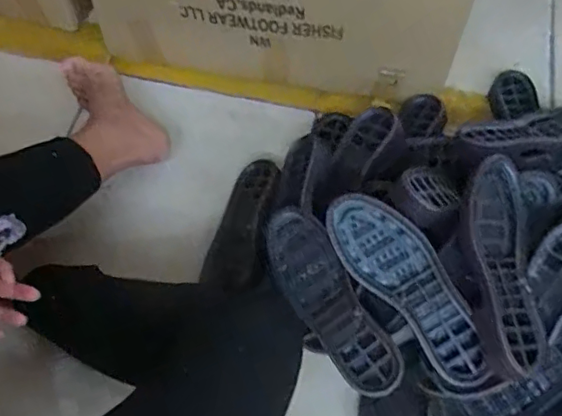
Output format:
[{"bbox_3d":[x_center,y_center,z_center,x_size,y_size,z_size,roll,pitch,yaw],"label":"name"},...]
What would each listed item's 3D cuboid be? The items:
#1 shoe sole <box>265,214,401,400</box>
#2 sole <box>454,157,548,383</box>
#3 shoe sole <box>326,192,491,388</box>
[{"bbox_3d":[0.061,0.117,0.728,0.080,0.032,0.251,-34,69,7],"label":"shoe sole"},{"bbox_3d":[0.252,0.066,0.671,0.082,0.056,0.260,1,61,0],"label":"sole"},{"bbox_3d":[0.152,0.090,0.675,0.089,0.032,0.251,-38,83,4],"label":"shoe sole"}]

